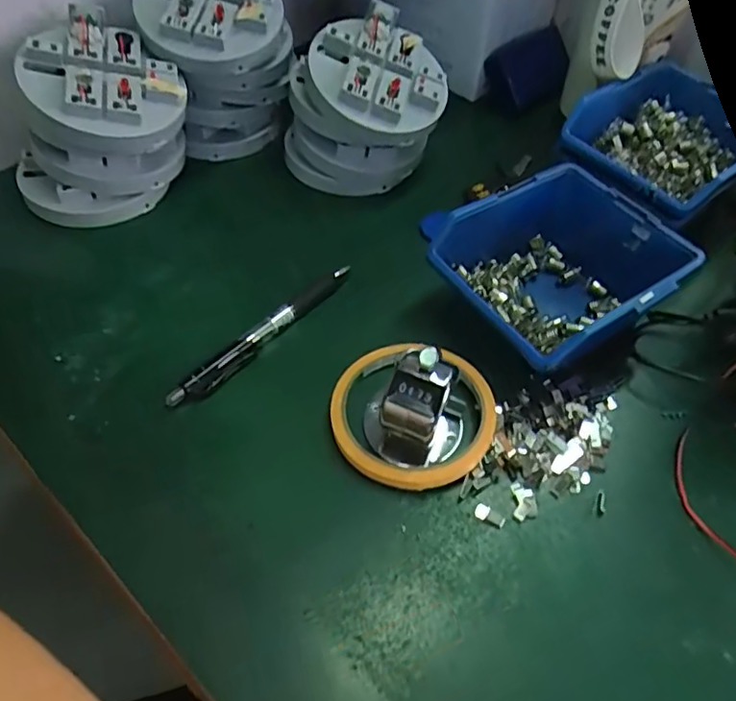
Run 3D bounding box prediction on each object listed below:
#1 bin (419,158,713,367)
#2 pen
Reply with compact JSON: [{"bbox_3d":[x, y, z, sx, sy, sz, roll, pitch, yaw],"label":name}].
[{"bbox_3d":[0.115,-0.043,0.363,0.120,0.062,0.110,-26,57,-21],"label":"bin"},{"bbox_3d":[-0.062,-0.009,0.359,0.015,0.016,0.137,35,58,24],"label":"pen"}]

